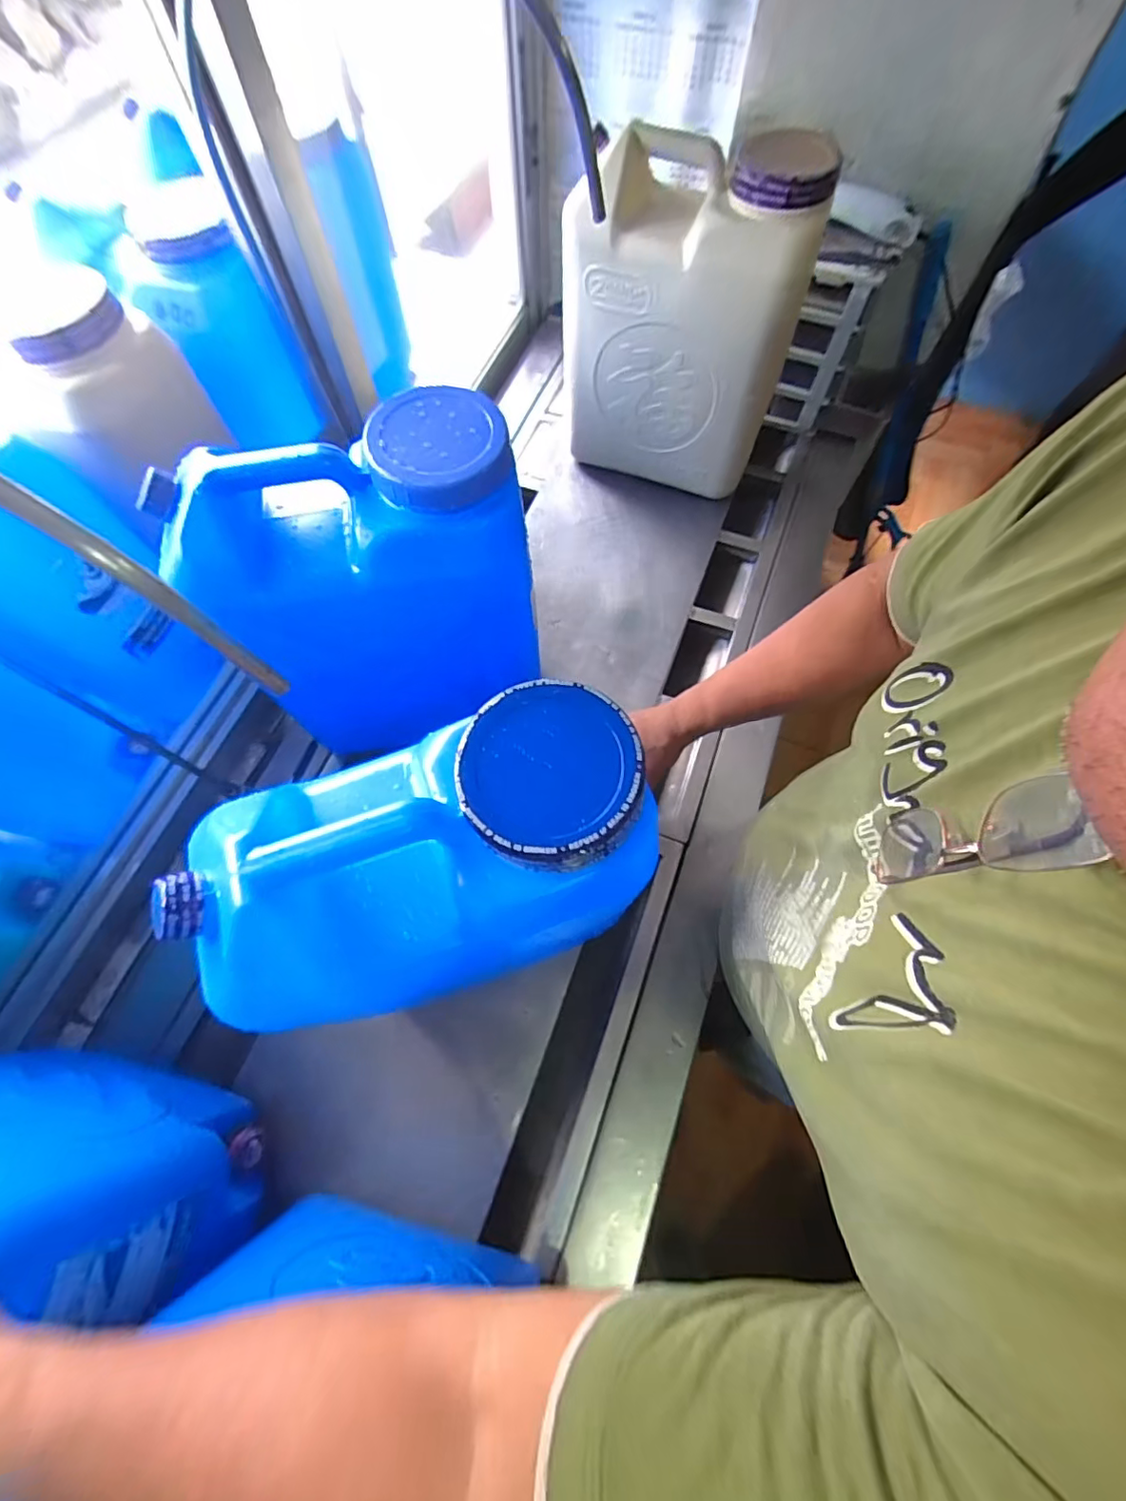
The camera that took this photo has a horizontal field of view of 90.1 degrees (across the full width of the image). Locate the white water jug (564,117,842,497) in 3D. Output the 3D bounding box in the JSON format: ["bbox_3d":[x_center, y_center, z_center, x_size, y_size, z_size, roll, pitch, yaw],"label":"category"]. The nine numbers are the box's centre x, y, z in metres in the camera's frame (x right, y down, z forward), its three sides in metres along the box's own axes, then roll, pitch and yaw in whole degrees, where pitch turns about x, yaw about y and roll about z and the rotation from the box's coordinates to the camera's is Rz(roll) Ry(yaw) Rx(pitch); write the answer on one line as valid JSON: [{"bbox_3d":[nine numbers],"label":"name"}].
[{"bbox_3d":[0.161,-0.614,0.848,0.324,0.431,0.172,24,70,10],"label":"white water jug"}]

